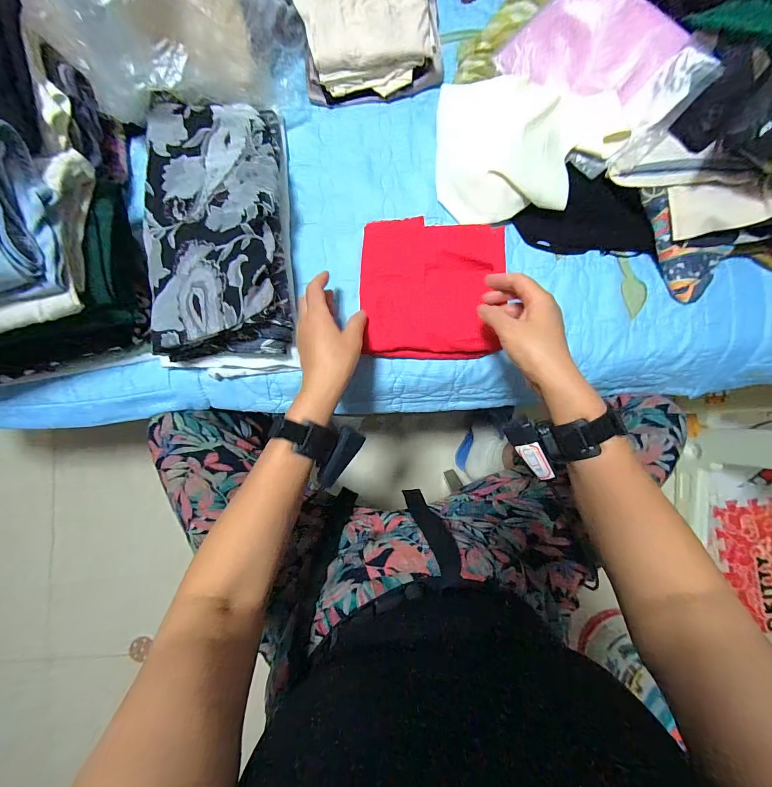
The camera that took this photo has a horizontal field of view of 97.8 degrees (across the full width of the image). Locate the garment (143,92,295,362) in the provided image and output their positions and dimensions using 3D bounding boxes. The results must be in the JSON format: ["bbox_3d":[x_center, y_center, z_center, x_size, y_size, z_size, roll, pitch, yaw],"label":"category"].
[{"bbox_3d":[-0.210,-0.213,0.422,0.170,0.083,0.328,-1,86,0],"label":"garment"}]

